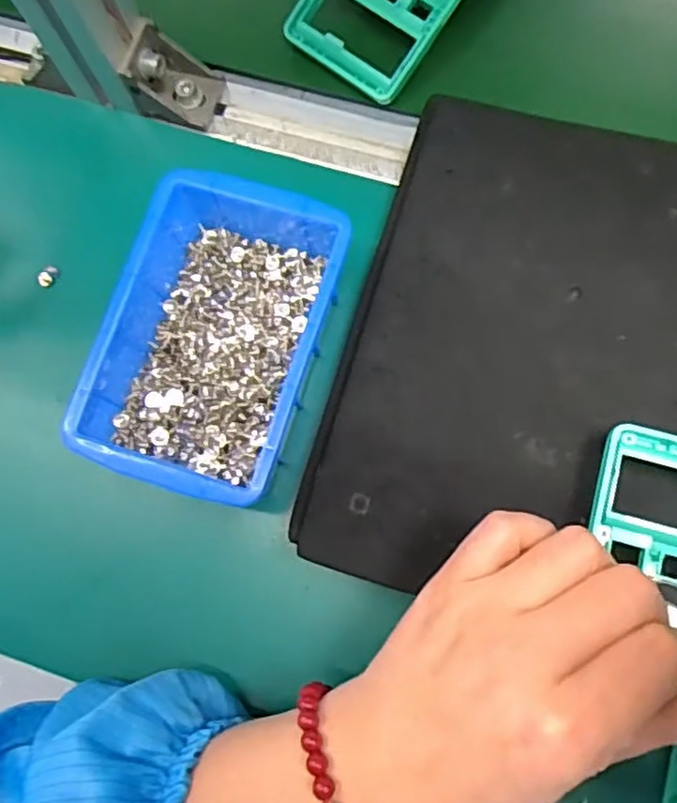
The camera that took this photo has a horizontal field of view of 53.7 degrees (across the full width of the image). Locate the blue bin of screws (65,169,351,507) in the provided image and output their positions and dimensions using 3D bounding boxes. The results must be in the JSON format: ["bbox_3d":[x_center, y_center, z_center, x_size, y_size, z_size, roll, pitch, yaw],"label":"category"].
[{"bbox_3d":[-0.057,-0.033,0.335,0.099,0.061,0.153,18,83,5],"label":"blue bin of screws"}]

